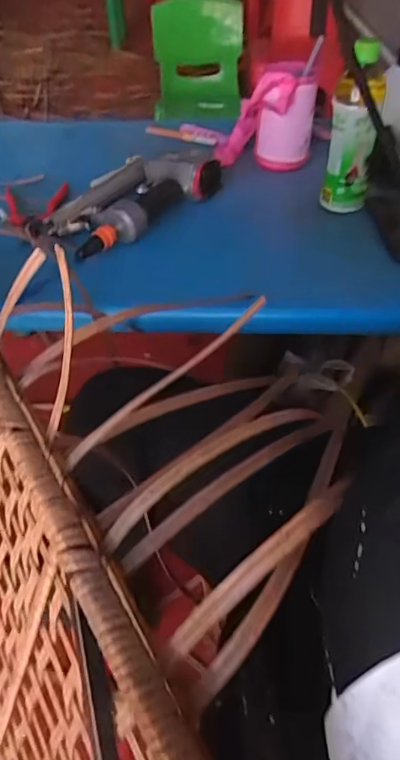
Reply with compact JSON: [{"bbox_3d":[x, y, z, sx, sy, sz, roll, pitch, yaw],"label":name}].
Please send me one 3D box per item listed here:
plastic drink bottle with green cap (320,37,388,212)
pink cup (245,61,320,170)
[{"bbox_3d":[0.216,-0.349,0.708,0.073,0.206,0.083,13,49,12],"label":"plastic drink bottle with green cap"},{"bbox_3d":[0.132,-0.427,0.827,0.103,0.144,0.080,-4,48,-3],"label":"pink cup"}]

